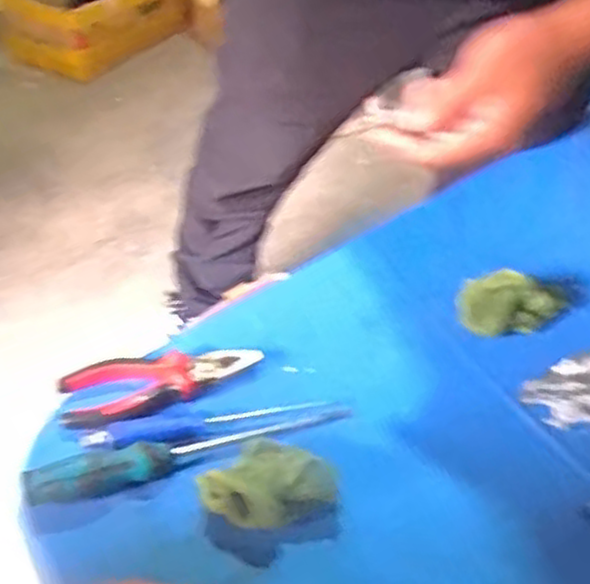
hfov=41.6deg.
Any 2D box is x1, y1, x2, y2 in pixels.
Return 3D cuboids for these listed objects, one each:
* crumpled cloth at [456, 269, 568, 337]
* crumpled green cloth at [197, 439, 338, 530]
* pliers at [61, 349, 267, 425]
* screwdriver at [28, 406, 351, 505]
[{"bbox_3d":[0.191,0.008,0.675,0.092,0.044,0.058,12,48,9],"label":"crumpled cloth"},{"bbox_3d":[-0.020,0.133,0.553,0.092,0.038,0.061,-15,49,-15],"label":"crumpled green cloth"},{"bbox_3d":[-0.108,0.068,0.624,0.155,0.013,0.059,-16,50,-16],"label":"pliers"},{"bbox_3d":[-0.074,0.113,0.576,0.242,0.027,0.025,-15,49,-16],"label":"screwdriver"}]

